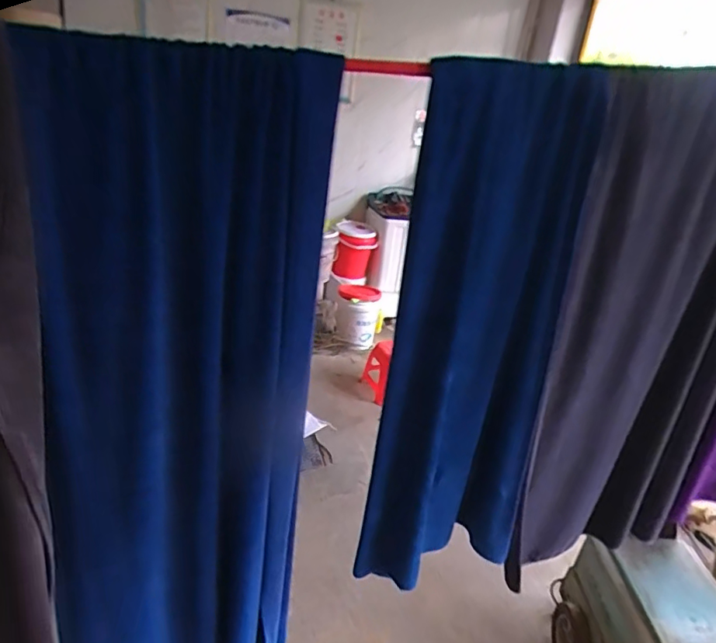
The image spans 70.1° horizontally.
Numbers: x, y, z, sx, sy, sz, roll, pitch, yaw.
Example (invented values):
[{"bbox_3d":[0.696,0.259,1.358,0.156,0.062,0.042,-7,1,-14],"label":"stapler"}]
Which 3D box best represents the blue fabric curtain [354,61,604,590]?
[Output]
[{"bbox_3d":[0.164,0.055,0.747,0.267,0.751,0.077,-3,27,-21],"label":"blue fabric curtain"}]

